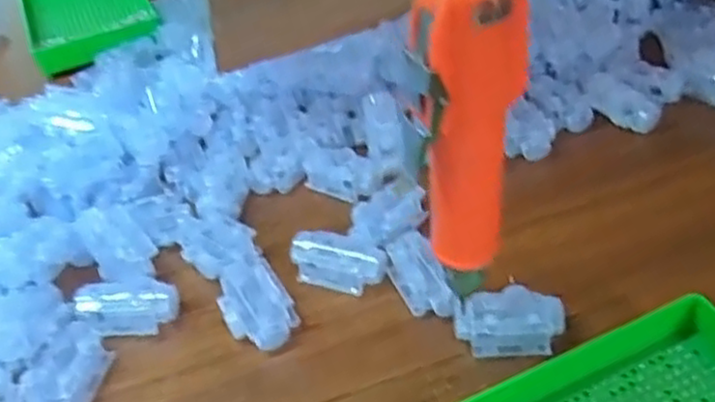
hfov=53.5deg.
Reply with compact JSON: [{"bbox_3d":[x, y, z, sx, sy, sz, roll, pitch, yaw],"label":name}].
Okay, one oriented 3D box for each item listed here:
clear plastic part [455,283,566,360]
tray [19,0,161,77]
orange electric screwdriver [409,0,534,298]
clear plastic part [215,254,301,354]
[{"bbox_3d":[0.102,0.078,0.477,0.067,0.028,0.050,-1,41,8],"label":"clear plastic part"},{"bbox_3d":[-0.348,-0.244,0.915,0.151,0.033,0.229,-21,42,-15],"label":"tray"},{"bbox_3d":[0.047,-0.028,0.313,0.044,0.161,0.029,4,42,13],"label":"orange electric screwdriver"},{"bbox_3d":[-0.076,0.071,0.511,0.046,0.022,0.078,-26,44,-20],"label":"clear plastic part"}]

